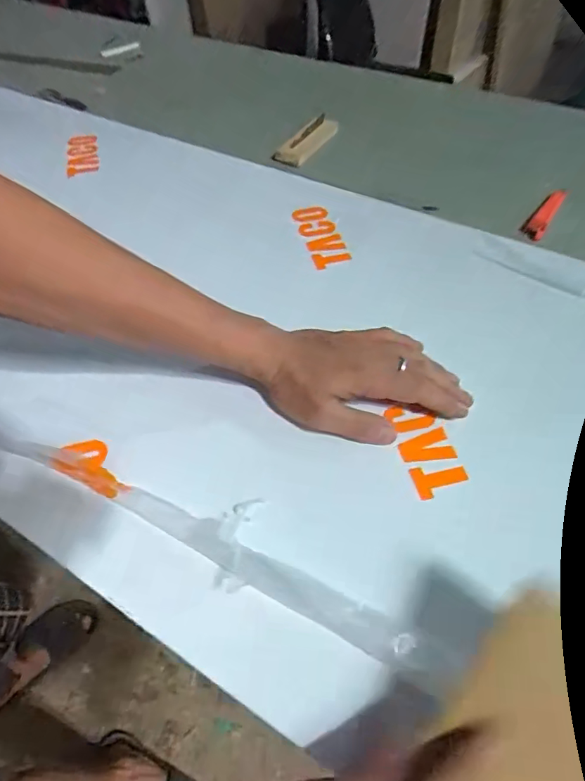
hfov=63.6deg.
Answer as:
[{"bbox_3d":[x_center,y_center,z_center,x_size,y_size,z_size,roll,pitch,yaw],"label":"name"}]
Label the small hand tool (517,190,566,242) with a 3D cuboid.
[{"bbox_3d":[0.321,-0.225,0.603,0.026,0.023,0.077,31,74,24],"label":"small hand tool"}]

